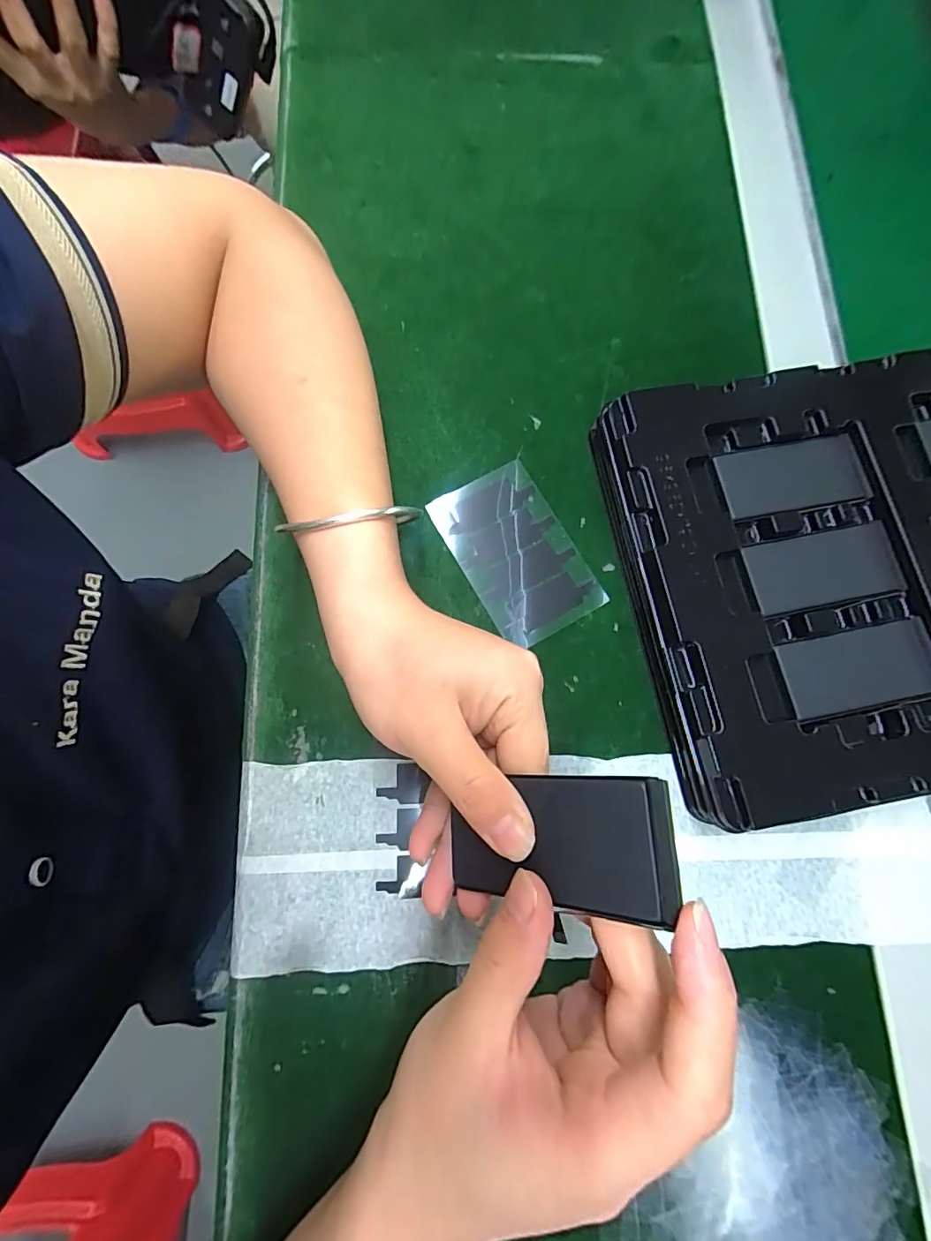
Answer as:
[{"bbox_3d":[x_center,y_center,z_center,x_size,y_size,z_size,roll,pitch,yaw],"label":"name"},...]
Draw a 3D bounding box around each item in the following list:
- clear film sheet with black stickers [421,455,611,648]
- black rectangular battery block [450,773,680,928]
[{"bbox_3d":[0.027,-0.037,0.269,0.059,0.004,0.094,-30,80,-7],"label":"clear film sheet with black stickers"},{"bbox_3d":[0.026,0.070,0.156,0.076,0.007,0.038,-13,73,37],"label":"black rectangular battery block"}]

